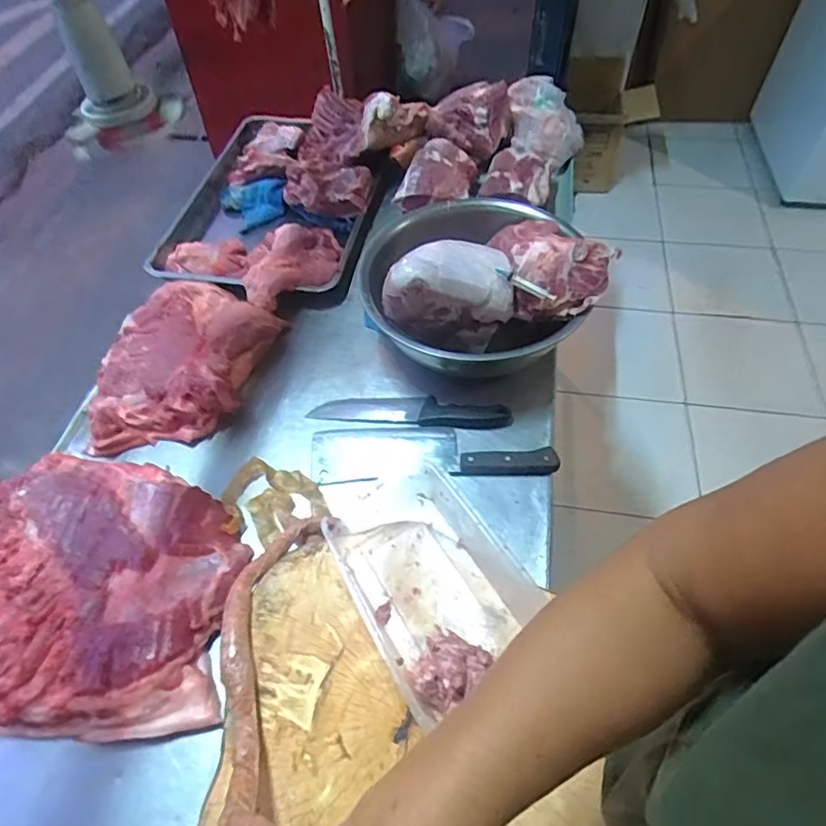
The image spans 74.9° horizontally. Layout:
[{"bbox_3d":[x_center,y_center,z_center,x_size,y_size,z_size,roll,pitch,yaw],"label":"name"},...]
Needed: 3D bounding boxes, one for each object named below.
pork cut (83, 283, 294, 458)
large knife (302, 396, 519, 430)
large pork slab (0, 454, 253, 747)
[{"bbox_3d":[-0.385,-0.093,0.894,0.247,0.078,0.340,10,55,10],"label":"pork cut"},{"bbox_3d":[-0.006,-0.007,0.847,0.312,0.016,0.056,3,54,5],"label":"large knife"},{"bbox_3d":[-0.412,0.216,0.681,0.390,0.052,0.322,8,54,8],"label":"large pork slab"}]

